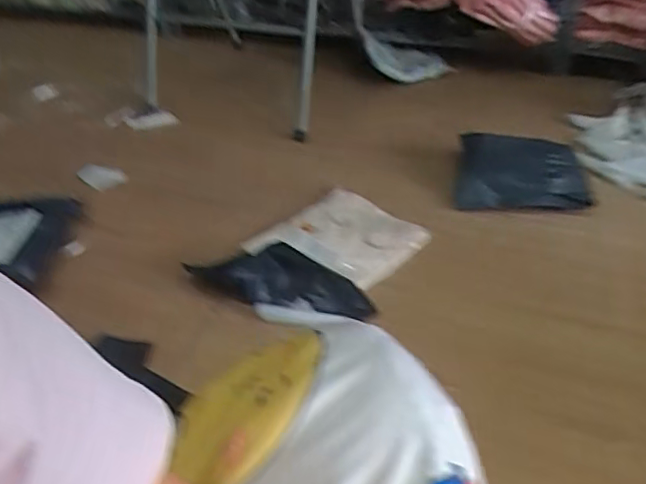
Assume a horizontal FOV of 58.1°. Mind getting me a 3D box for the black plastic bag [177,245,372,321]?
[{"bbox_3d":[-0.067,0.060,0.933,0.298,0.055,0.096,12,41,17],"label":"black plastic bag"}]

